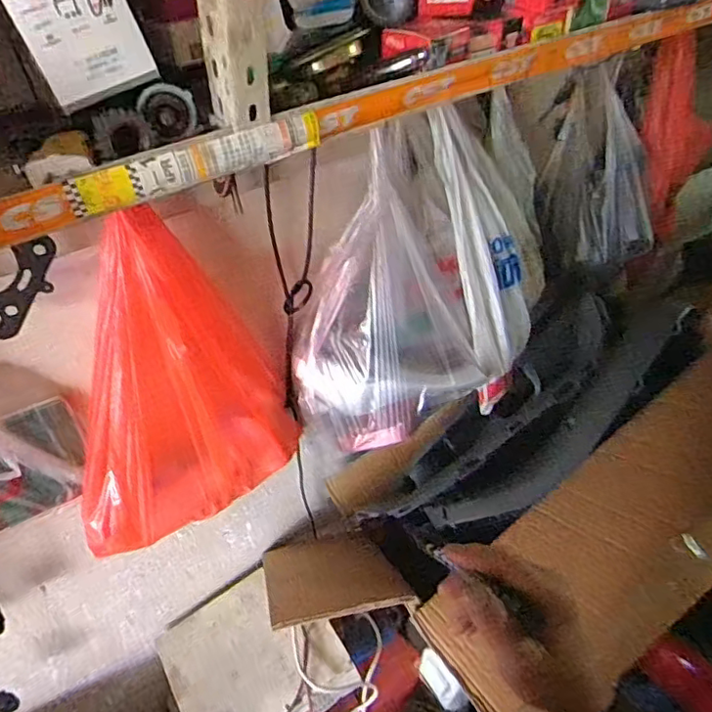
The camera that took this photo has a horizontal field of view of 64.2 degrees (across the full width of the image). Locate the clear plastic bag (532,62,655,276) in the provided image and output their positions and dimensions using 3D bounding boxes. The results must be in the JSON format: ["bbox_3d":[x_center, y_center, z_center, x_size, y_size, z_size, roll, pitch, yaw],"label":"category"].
[{"bbox_3d":[0.402,-0.292,0.943,0.185,0.281,0.101,-12,40,-7],"label":"clear plastic bag"}]

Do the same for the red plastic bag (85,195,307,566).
[{"bbox_3d":[-0.220,0.043,0.674,0.301,0.389,0.069,-32,46,-28],"label":"red plastic bag"}]

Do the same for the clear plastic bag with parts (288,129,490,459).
[{"bbox_3d":[0.040,-0.054,0.755,0.236,0.359,0.151,-27,44,-23],"label":"clear plastic bag with parts"}]

